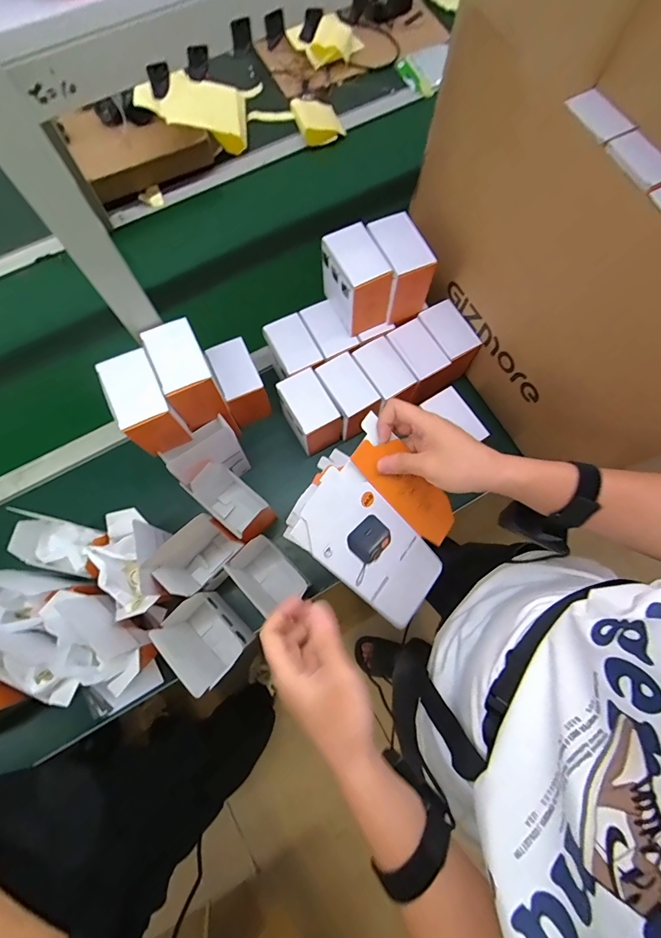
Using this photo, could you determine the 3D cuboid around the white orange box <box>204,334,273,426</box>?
[{"bbox_3d":[-0.150,-0.141,0.701,0.065,0.099,0.111,-23,76,-6],"label":"white orange box"}]

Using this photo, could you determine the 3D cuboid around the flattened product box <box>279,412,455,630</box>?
[{"bbox_3d":[0.064,0.068,0.472,0.151,0.019,0.224,-51,120,-12],"label":"flattened product box"}]

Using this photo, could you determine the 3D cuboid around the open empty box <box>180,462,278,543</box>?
[{"bbox_3d":[-0.149,0.056,0.640,0.101,0.125,0.067,41,78,11],"label":"open empty box"}]

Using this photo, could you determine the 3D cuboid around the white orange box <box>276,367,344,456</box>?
[{"bbox_3d":[-0.034,-0.092,0.687,0.069,0.097,0.099,-28,76,-7],"label":"white orange box"}]

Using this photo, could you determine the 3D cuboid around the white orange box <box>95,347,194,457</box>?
[{"bbox_3d":[-0.245,-0.084,0.559,0.066,0.093,0.104,-28,76,-7],"label":"white orange box"}]

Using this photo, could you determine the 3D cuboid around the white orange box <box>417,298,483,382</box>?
[{"bbox_3d":[0.196,-0.216,0.719,0.062,0.090,0.104,-33,77,-8],"label":"white orange box"}]

